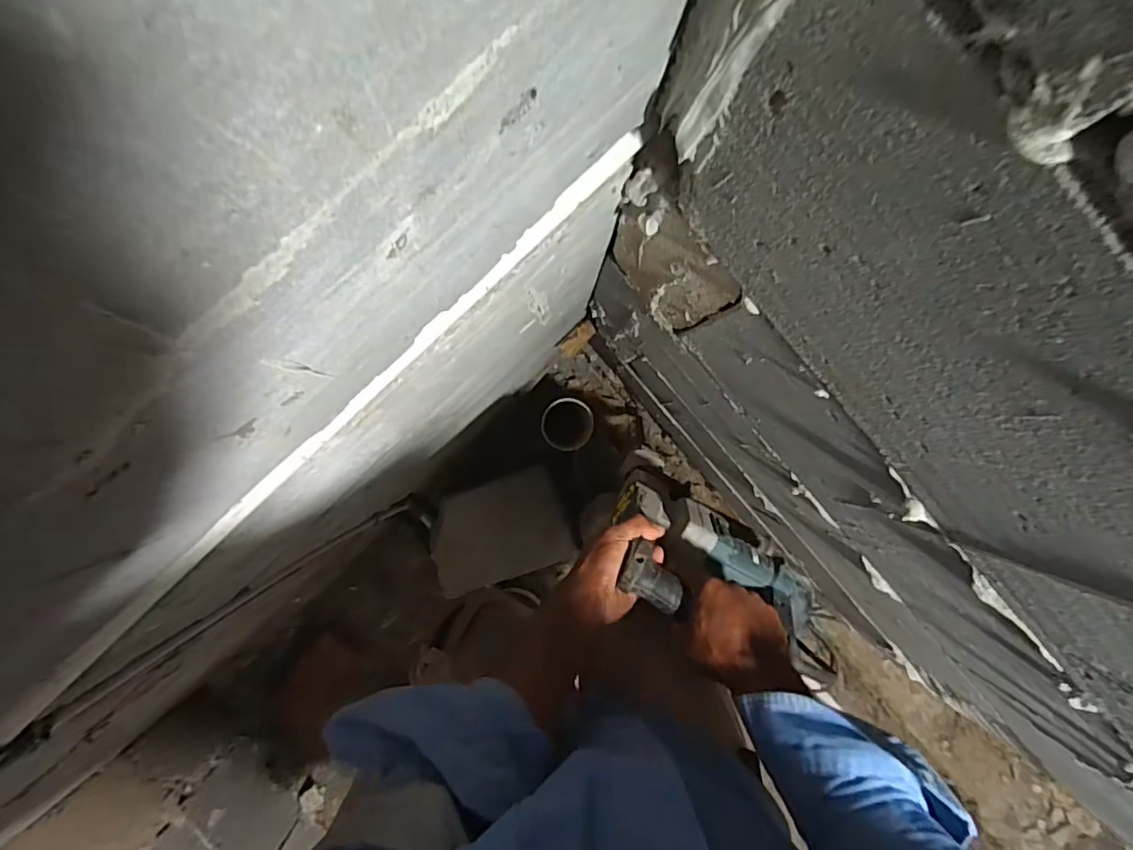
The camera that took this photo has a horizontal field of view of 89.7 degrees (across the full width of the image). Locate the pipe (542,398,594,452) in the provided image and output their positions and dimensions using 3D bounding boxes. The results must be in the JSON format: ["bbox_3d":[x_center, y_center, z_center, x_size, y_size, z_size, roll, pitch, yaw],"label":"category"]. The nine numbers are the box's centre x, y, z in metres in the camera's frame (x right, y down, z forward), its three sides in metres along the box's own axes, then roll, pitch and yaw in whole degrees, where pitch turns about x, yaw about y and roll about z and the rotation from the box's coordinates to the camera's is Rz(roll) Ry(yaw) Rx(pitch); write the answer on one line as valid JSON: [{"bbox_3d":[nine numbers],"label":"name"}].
[{"bbox_3d":[0.000,-0.003,1.140,0.090,0.147,0.097,8,92,-1],"label":"pipe"}]

